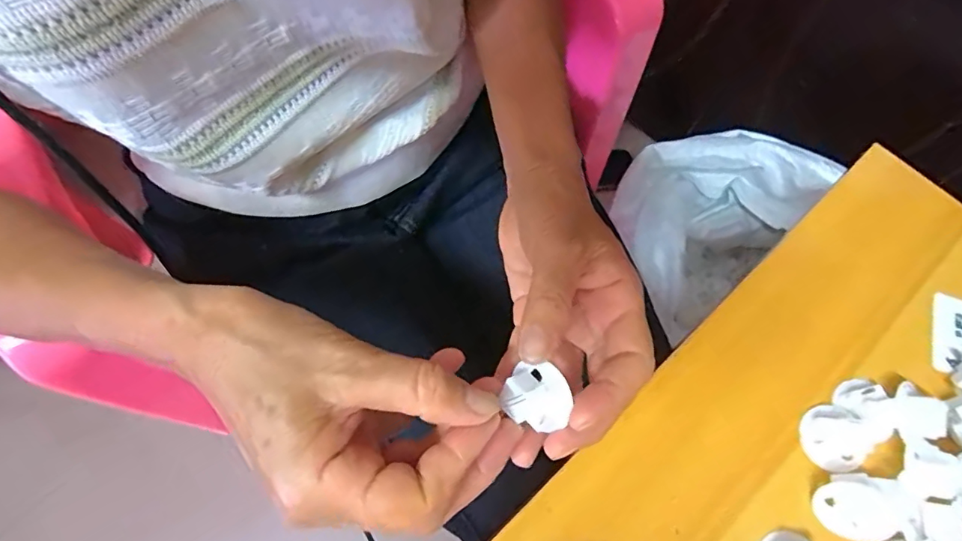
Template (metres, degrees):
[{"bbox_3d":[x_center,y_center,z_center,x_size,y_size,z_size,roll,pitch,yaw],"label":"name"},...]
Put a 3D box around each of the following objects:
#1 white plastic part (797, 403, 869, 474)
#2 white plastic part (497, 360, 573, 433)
[{"bbox_3d":[0.185,0.087,0.267,0.030,0.009,0.033,1,68,-1],"label":"white plastic part"},{"bbox_3d":[0.023,0.054,0.218,0.027,0.013,0.023,34,71,11],"label":"white plastic part"}]

